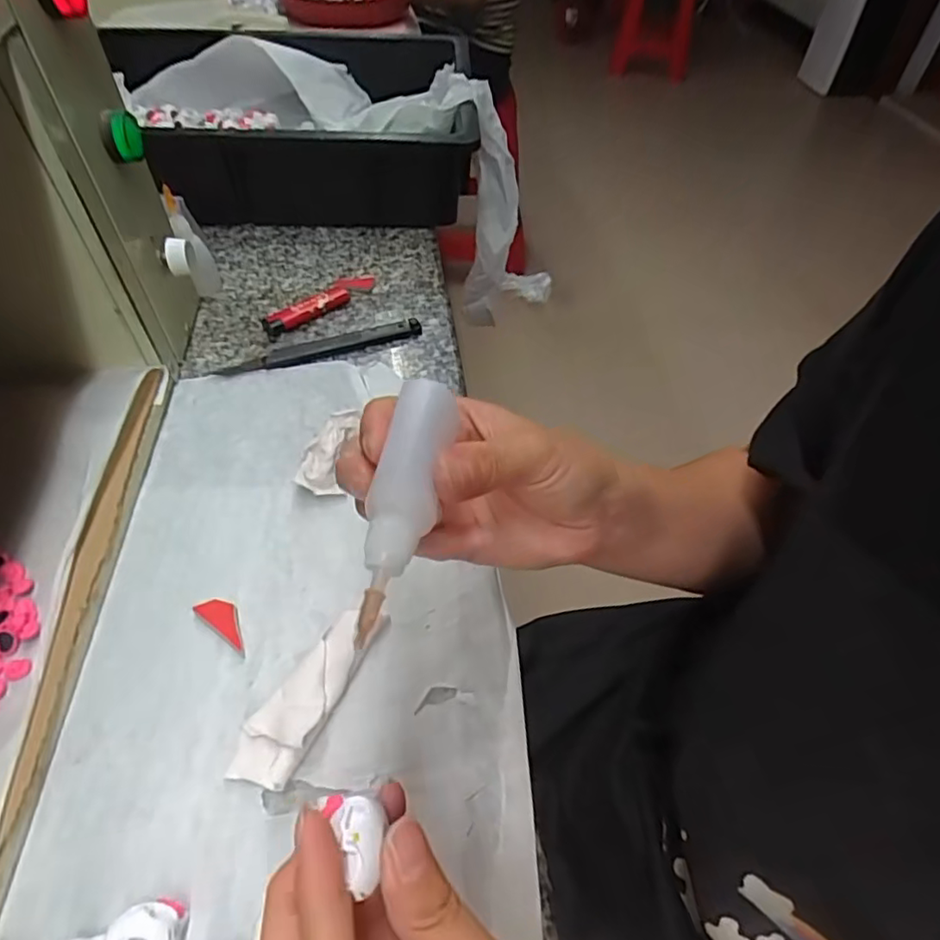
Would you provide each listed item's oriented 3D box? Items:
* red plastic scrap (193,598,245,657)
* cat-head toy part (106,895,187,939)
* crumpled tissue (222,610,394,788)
[{"bbox_3d":[-0.128,0.080,0.318,0.037,0.006,0.016,32,56,22],"label":"red plastic scrap"},{"bbox_3d":[-0.121,0.176,0.228,0.024,0.020,0.021,-7,51,-8],"label":"cat-head toy part"},{"bbox_3d":[-0.077,0.106,0.289,0.035,0.016,0.087,23,53,16],"label":"crumpled tissue"}]

